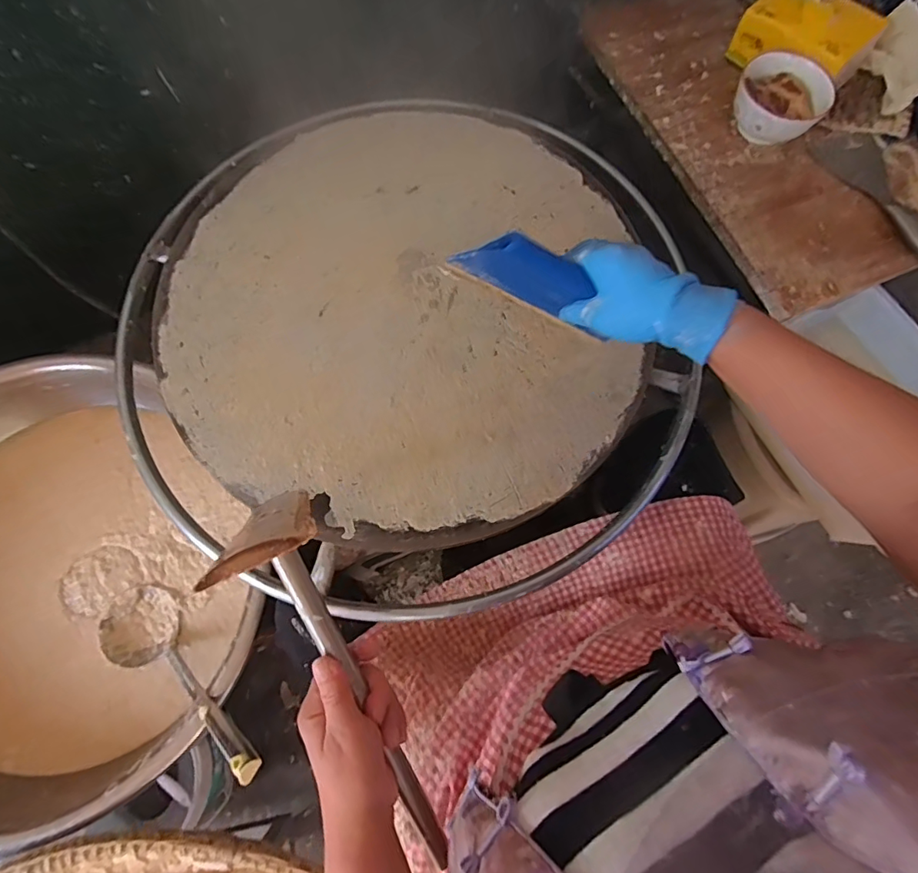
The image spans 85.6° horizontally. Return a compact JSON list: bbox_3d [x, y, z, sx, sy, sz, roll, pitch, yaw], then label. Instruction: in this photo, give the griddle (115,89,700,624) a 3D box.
[{"bbox_3d":[-0.045,-0.142,0.606,0.700,0.058,0.643,0,73,-1],"label":"griddle"}]

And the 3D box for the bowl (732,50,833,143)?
[{"bbox_3d":[0.431,-0.449,0.675,0.116,0.061,0.125,0,73,-1],"label":"bowl"}]

